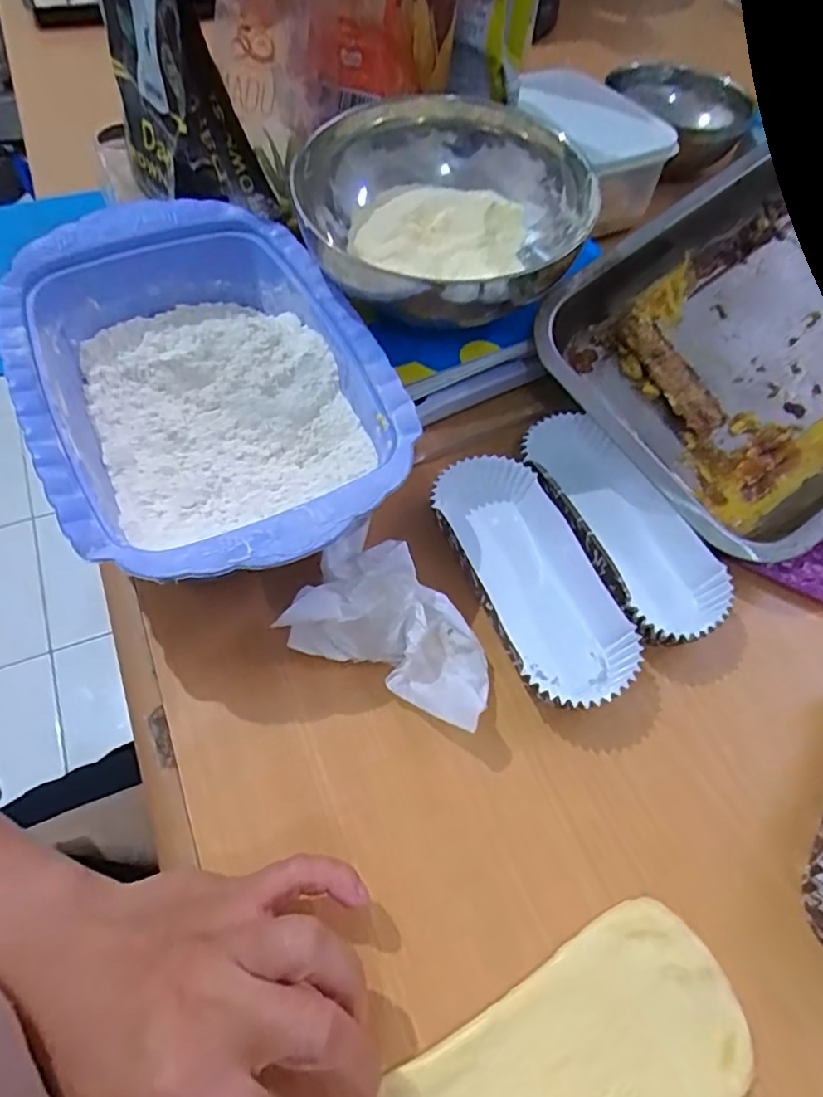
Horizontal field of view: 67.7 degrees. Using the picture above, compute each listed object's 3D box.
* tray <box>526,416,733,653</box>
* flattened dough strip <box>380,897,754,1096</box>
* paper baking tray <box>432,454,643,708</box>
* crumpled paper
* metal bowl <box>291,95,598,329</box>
[{"bbox_3d":[0.119,-0.014,0.350,0.068,0.030,0.147,-19,62,-15],"label":"tray"},{"bbox_3d":[0.049,0.205,0.225,0.165,0.004,0.068,-27,64,-18],"label":"flattened dough strip"},{"bbox_3d":[0.065,0.014,0.331,0.066,0.029,0.147,-21,62,-15],"label":"paper baking tray"},{"bbox_3d":[-0.004,0.038,0.303,0.100,0.043,0.063,26,61,12],"label":"crumpled paper"},{"bbox_3d":[0.016,-0.203,0.369,0.160,0.053,0.166,2,59,-3],"label":"metal bowl"}]

